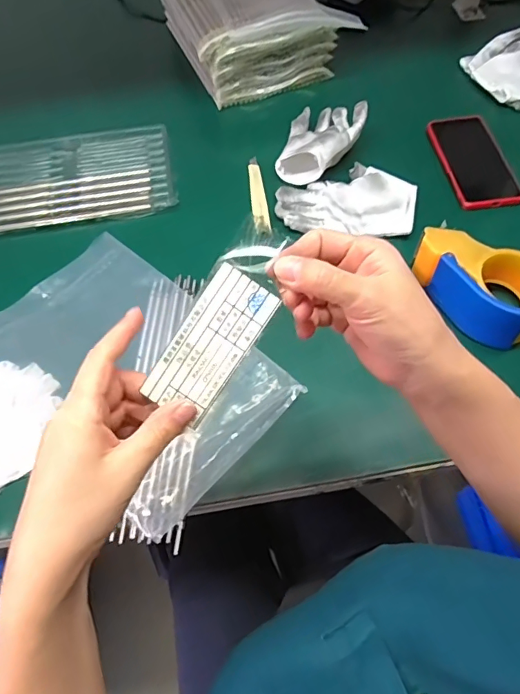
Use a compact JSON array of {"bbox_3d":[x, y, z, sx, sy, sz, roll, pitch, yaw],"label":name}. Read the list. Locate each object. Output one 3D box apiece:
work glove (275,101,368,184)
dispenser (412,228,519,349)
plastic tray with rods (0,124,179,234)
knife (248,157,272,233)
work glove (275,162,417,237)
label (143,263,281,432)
[{"bbox_3d":[0.080,-0.271,0.620,0.096,0.042,0.127,13,61,9],"label":"work glove"},{"bbox_3d":[0.228,-0.068,0.497,0.083,0.058,0.141,-40,66,-19],"label":"dispenser"},{"bbox_3d":[-0.256,-0.225,0.633,0.277,0.014,0.164,-8,60,-3],"label":"plastic tray with rods"},{"bbox_3d":[-0.004,-0.198,0.610,0.020,0.004,0.134,-8,60,-3],"label":"knife"},{"bbox_3d":[0.104,-0.181,0.585,0.161,0.025,0.091,9,61,7],"label":"work glove"},{"bbox_3d":[-0.030,-0.001,0.285,0.040,0.004,0.092,35,99,-1],"label":"label"}]

